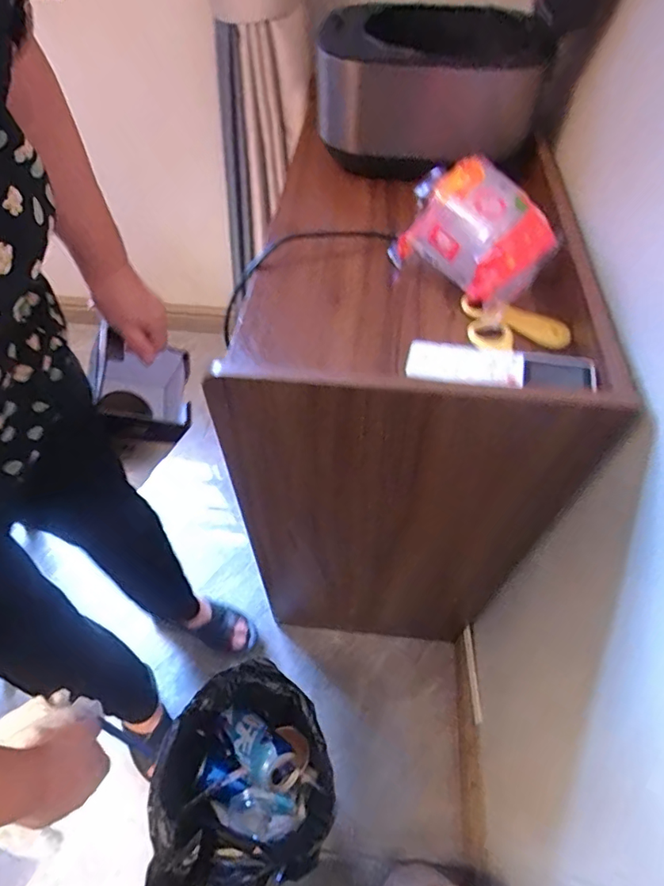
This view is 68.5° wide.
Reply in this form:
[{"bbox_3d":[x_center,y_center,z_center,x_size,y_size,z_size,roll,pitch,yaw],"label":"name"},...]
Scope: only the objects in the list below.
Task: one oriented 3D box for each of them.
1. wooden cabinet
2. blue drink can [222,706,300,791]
[{"bbox_3d":[0.109,-0.031,0.862,0.398,0.705,0.493,3,54,4],"label":"wooden cabinet"},{"bbox_3d":[-0.112,0.467,0.744,0.155,0.056,0.065,11,50,44],"label":"blue drink can"}]

